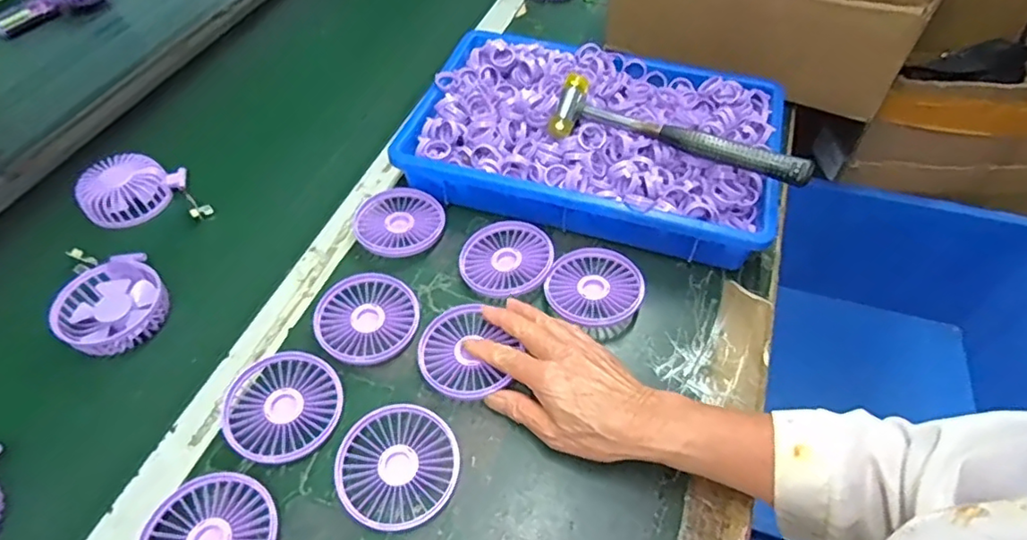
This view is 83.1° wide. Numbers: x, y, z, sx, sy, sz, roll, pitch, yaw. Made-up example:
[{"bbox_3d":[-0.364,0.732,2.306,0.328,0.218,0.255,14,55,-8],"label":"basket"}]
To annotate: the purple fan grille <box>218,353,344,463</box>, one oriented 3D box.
[{"bbox_3d":[-0.181,0.107,0.460,0.086,0.017,0.086,0,51,0],"label":"purple fan grille"}]

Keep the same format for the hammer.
[{"bbox_3d":[0.152,-0.127,0.542,0.238,0.040,0.051,19,54,15],"label":"hammer"}]

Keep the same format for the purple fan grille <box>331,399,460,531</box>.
[{"bbox_3d":[-0.086,0.145,0.431,0.085,0.016,0.086,0,51,0],"label":"purple fan grille"}]

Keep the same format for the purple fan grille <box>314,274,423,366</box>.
[{"bbox_3d":[-0.130,0.041,0.511,0.088,0.014,0.086,0,51,0],"label":"purple fan grille"}]

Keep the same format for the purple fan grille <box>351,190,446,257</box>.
[{"bbox_3d":[-0.113,-0.048,0.577,0.086,0.019,0.085,0,51,0],"label":"purple fan grille"}]

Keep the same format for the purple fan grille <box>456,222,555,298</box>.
[{"bbox_3d":[-0.008,-0.011,0.549,0.086,0.012,0.087,22,55,17],"label":"purple fan grille"}]

